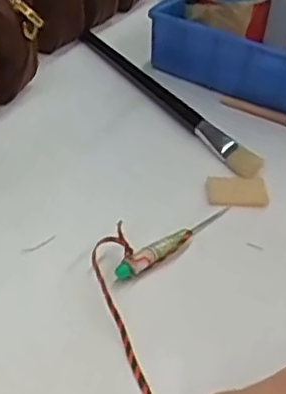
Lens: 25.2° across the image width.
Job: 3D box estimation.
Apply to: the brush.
[{"bbox_3d":[0.016,-0.098,0.611,0.023,0.018,0.287,-18,44,-27],"label":"brush"}]

